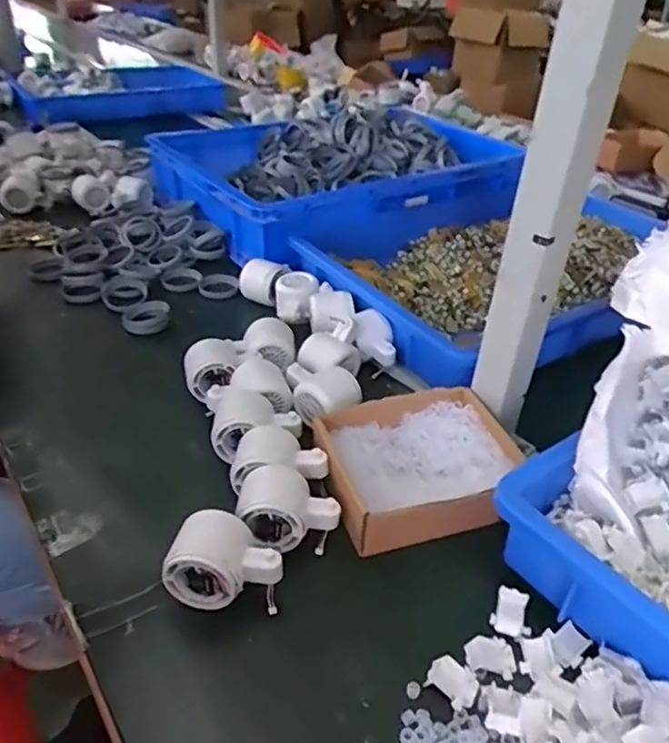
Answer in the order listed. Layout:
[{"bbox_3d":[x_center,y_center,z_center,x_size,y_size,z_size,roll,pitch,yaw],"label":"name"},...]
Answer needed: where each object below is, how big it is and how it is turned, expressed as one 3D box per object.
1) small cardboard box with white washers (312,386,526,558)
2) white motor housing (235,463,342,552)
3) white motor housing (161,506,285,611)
[{"bbox_3d":[0.081,0.088,0.565,0.186,0.052,0.140,-9,37,-16],"label":"small cardboard box with white washers"},{"bbox_3d":[-0.042,0.116,0.513,0.084,0.058,0.059,-7,36,-14],"label":"white motor housing"},{"bbox_3d":[-0.084,0.147,0.468,0.086,0.061,0.056,2,35,-2],"label":"white motor housing"}]

